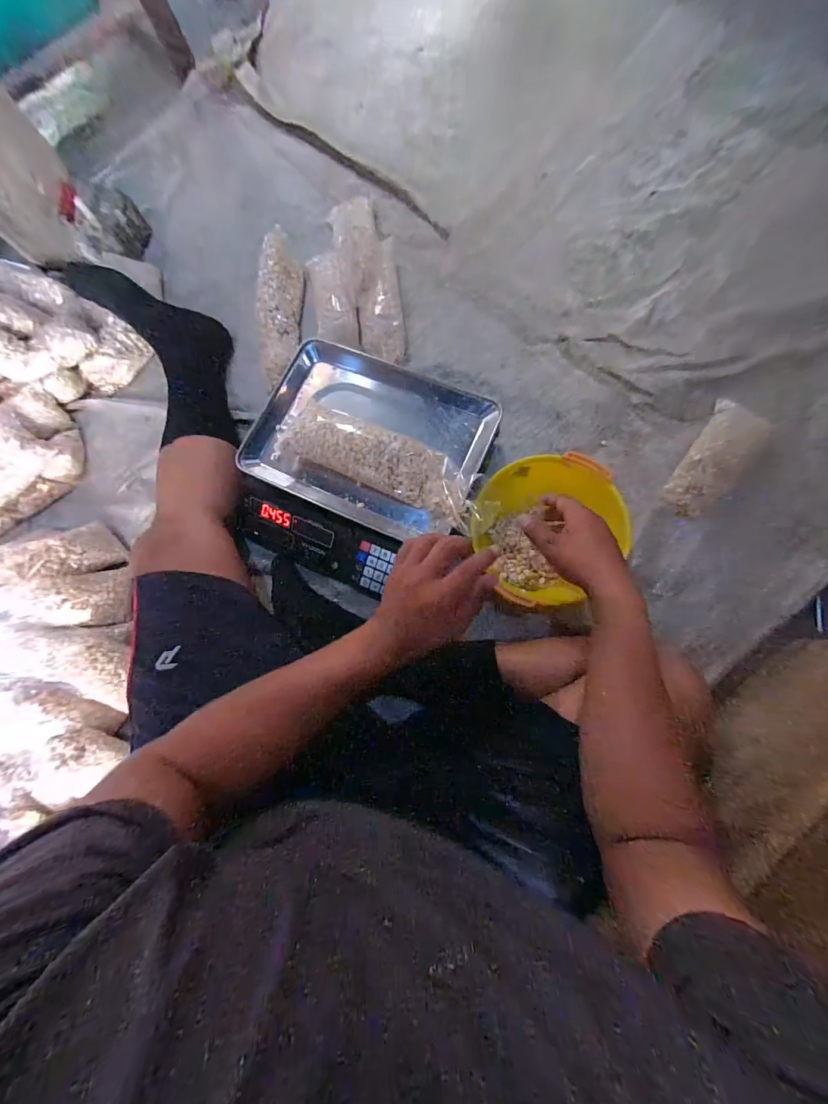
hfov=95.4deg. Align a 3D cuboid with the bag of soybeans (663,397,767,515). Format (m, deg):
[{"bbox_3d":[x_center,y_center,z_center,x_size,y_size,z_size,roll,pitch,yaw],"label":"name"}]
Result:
[{"bbox_3d":[0.459,-0.142,0.576,0.071,0.046,0.210,35,83,10],"label":"bag of soybeans"}]

